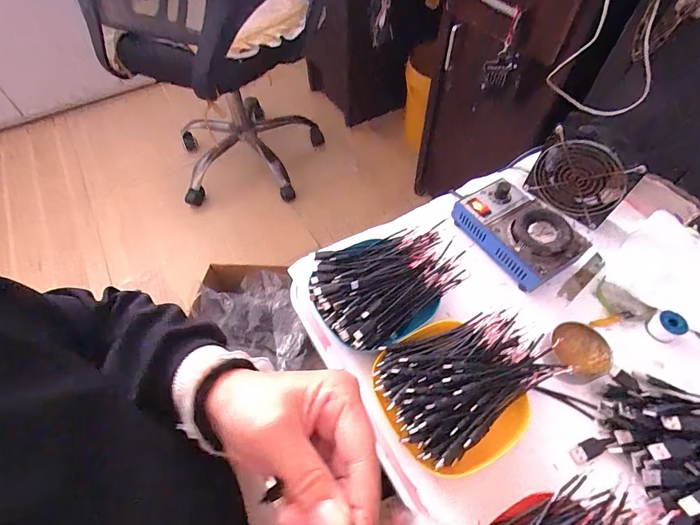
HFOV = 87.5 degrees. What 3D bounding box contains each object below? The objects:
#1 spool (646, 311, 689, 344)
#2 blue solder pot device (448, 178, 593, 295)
[{"bbox_3d":[0.369,0.074,0.425,0.026,0.032,0.030,-21,59,-12],"label":"spool"},{"bbox_3d":[0.219,-0.045,0.481,0.101,0.054,0.149,-28,60,-16],"label":"blue solder pot device"}]

